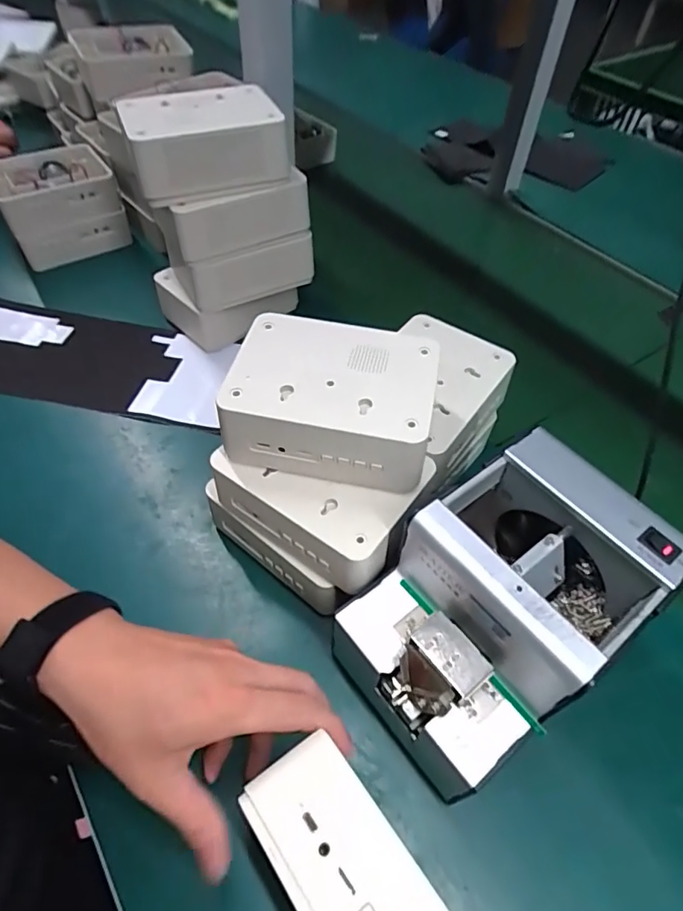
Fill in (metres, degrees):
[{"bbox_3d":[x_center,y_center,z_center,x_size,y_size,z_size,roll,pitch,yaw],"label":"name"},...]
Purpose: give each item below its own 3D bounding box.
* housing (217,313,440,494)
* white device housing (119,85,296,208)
[{"bbox_3d":[-0.006,-0.039,0.376,0.133,0.061,0.101,9,51,5],"label":"housing"},{"bbox_3d":[-0.132,-0.303,0.507,0.144,0.060,0.118,-14,53,-14],"label":"white device housing"}]

